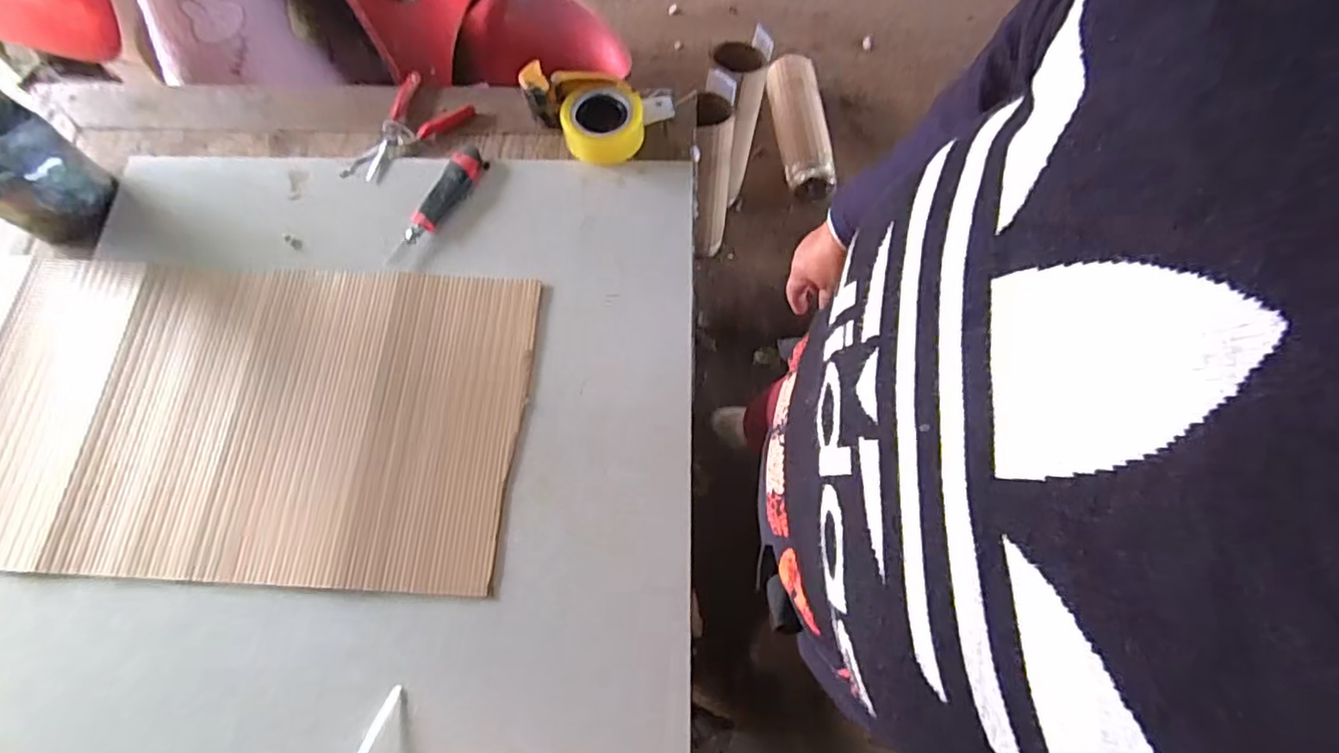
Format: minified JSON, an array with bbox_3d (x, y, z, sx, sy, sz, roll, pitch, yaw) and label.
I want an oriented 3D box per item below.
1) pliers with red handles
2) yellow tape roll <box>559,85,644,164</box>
[{"bbox_3d":[-0.396,-0.358,0.922,0.118,0.014,0.192,32,71,11],"label":"pliers with red handles"},{"bbox_3d":[-0.095,-0.359,0.912,0.117,0.051,0.098,-12,69,-6],"label":"yellow tape roll"}]

